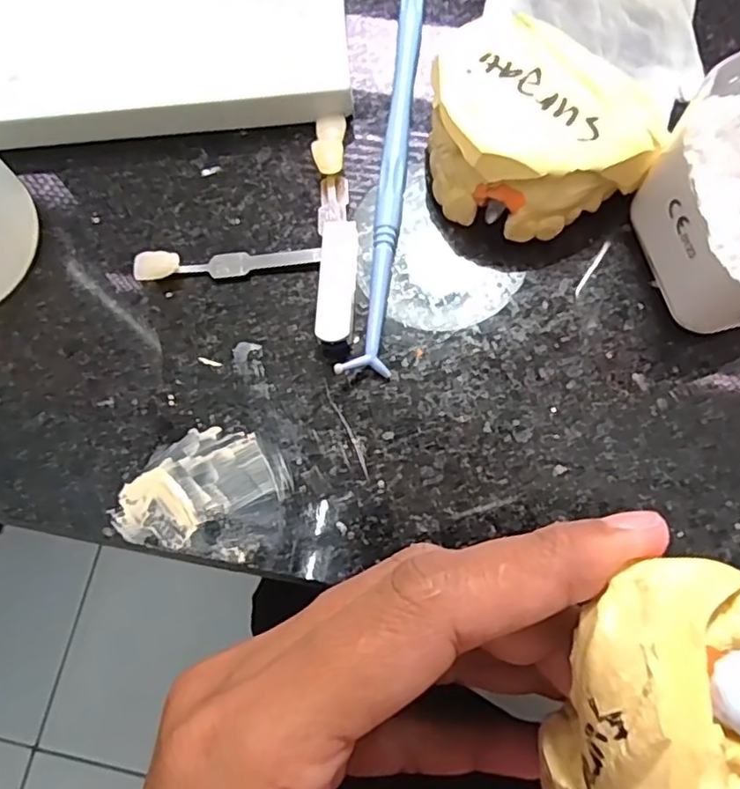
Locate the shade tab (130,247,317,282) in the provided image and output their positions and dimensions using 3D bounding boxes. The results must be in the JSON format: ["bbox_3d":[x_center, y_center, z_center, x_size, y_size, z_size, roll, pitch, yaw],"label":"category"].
[{"bbox_3d":[-0.036,-0.033,0.159,0.045,0.005,0.007,-5,74,1],"label":"shade tab"}]

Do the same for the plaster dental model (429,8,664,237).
[{"bbox_3d":[0.038,-0.062,0.154,0.055,0.026,0.042,38,79,12],"label":"plaster dental model"}]

